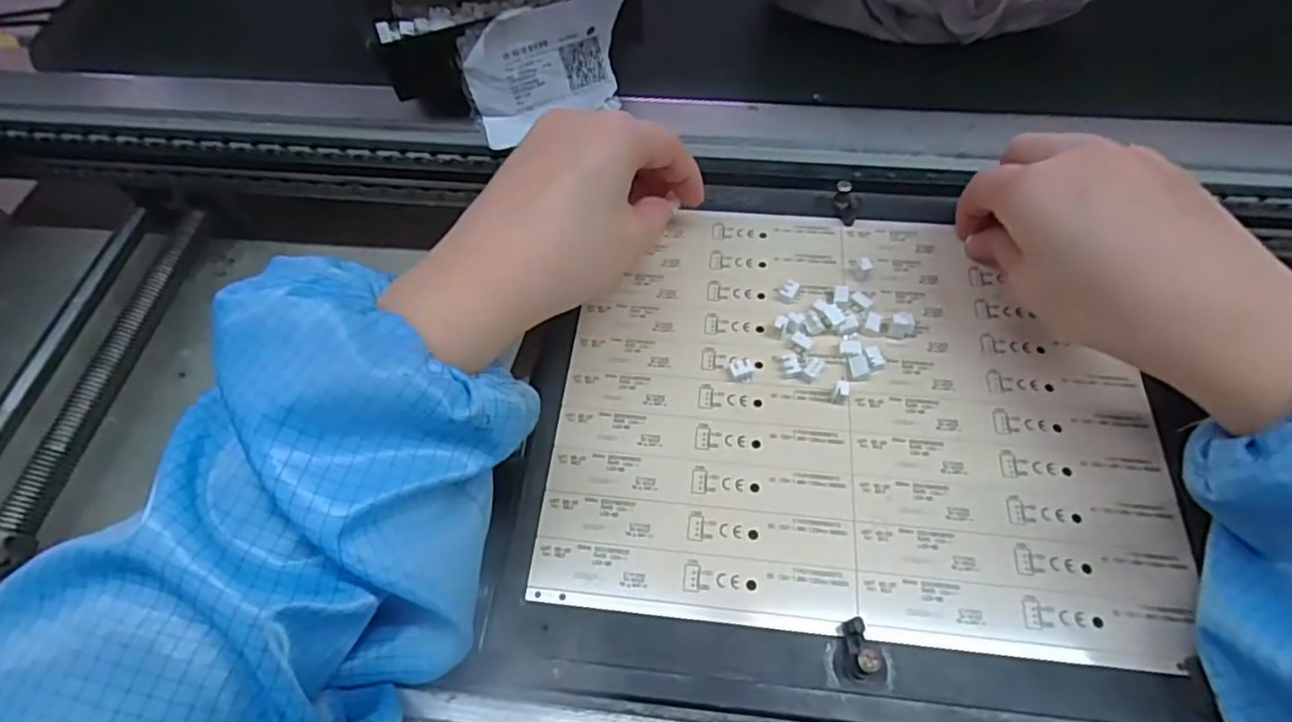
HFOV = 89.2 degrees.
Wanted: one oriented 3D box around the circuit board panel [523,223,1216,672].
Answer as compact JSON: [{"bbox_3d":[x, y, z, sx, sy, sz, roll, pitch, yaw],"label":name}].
[{"bbox_3d":[0.091,0.016,0.297,0.250,0.007,0.203,5,61,5],"label":"circuit board panel"}]

